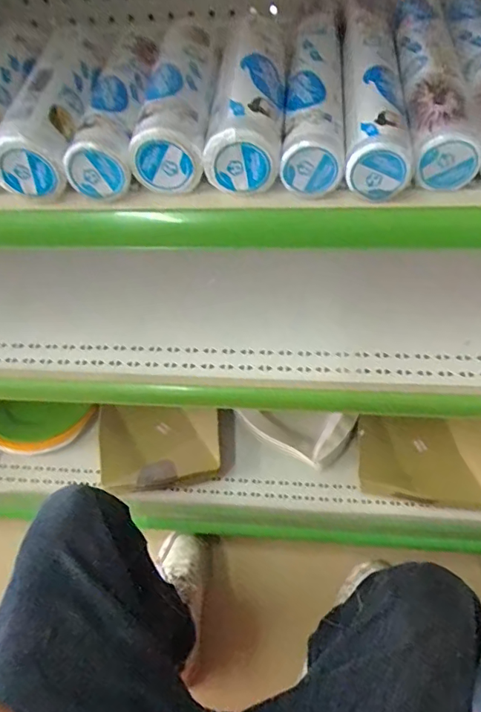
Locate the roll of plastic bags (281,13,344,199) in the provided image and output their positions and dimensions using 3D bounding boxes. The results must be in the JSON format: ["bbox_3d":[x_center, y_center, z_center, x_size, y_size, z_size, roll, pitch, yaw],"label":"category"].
[{"bbox_3d":[0.063,-0.227,0.428,0.044,0.043,0.216,2,57,6],"label":"roll of plastic bags"}]

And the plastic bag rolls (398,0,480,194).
[{"bbox_3d":[0.163,-0.257,0.438,0.044,0.039,0.289,2,57,6],"label":"plastic bag rolls"}]

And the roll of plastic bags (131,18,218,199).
[{"bbox_3d":[-0.051,-0.224,0.428,0.053,0.056,0.189,0,57,5],"label":"roll of plastic bags"}]

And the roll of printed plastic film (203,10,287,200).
[{"bbox_3d":[0.012,-0.212,0.418,0.052,0.054,0.172,4,57,7],"label":"roll of printed plastic film"}]

